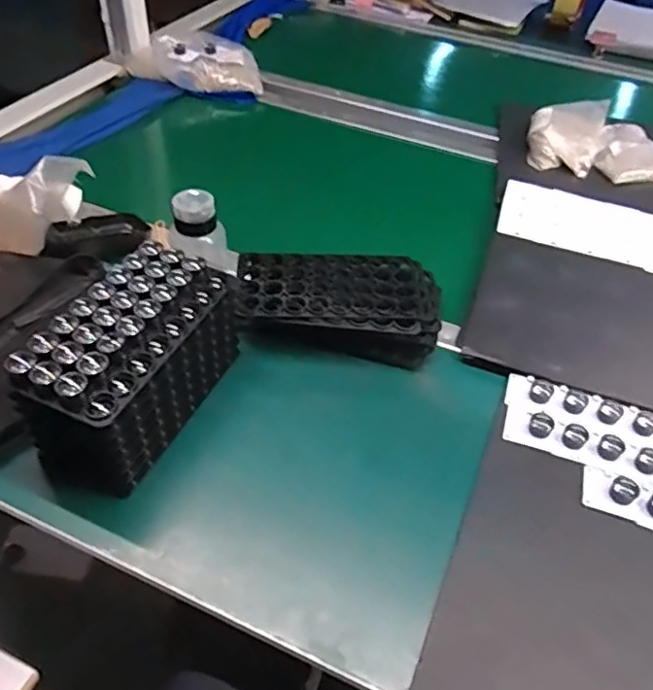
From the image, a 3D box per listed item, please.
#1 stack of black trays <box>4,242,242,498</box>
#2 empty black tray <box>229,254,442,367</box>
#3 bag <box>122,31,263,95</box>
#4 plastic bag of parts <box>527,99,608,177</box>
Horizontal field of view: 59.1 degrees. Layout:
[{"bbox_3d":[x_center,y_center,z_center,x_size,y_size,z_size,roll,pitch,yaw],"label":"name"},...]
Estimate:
[{"bbox_3d":[-0.172,0.017,0.522,0.096,0.124,0.201,21,50,15],"label":"stack of black trays"},{"bbox_3d":[0.012,-0.045,0.633,0.220,0.054,0.128,4,48,0],"label":"empty black tray"},{"bbox_3d":[-0.247,-0.514,1.063,0.247,0.055,0.146,-2,47,-6],"label":"bag"},{"bbox_3d":[0.392,-0.342,0.943,0.118,0.056,0.161,18,50,13],"label":"plastic bag of parts"}]

